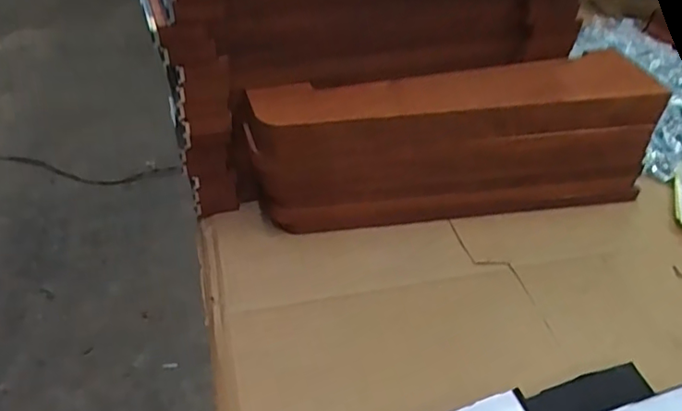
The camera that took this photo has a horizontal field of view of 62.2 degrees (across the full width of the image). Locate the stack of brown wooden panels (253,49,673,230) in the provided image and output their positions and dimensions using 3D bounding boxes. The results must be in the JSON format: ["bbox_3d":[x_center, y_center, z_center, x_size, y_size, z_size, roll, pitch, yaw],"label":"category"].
[{"bbox_3d":[0.101,-0.051,0.498,0.354,0.129,0.068,-7,45,-13],"label":"stack of brown wooden panels"}]

